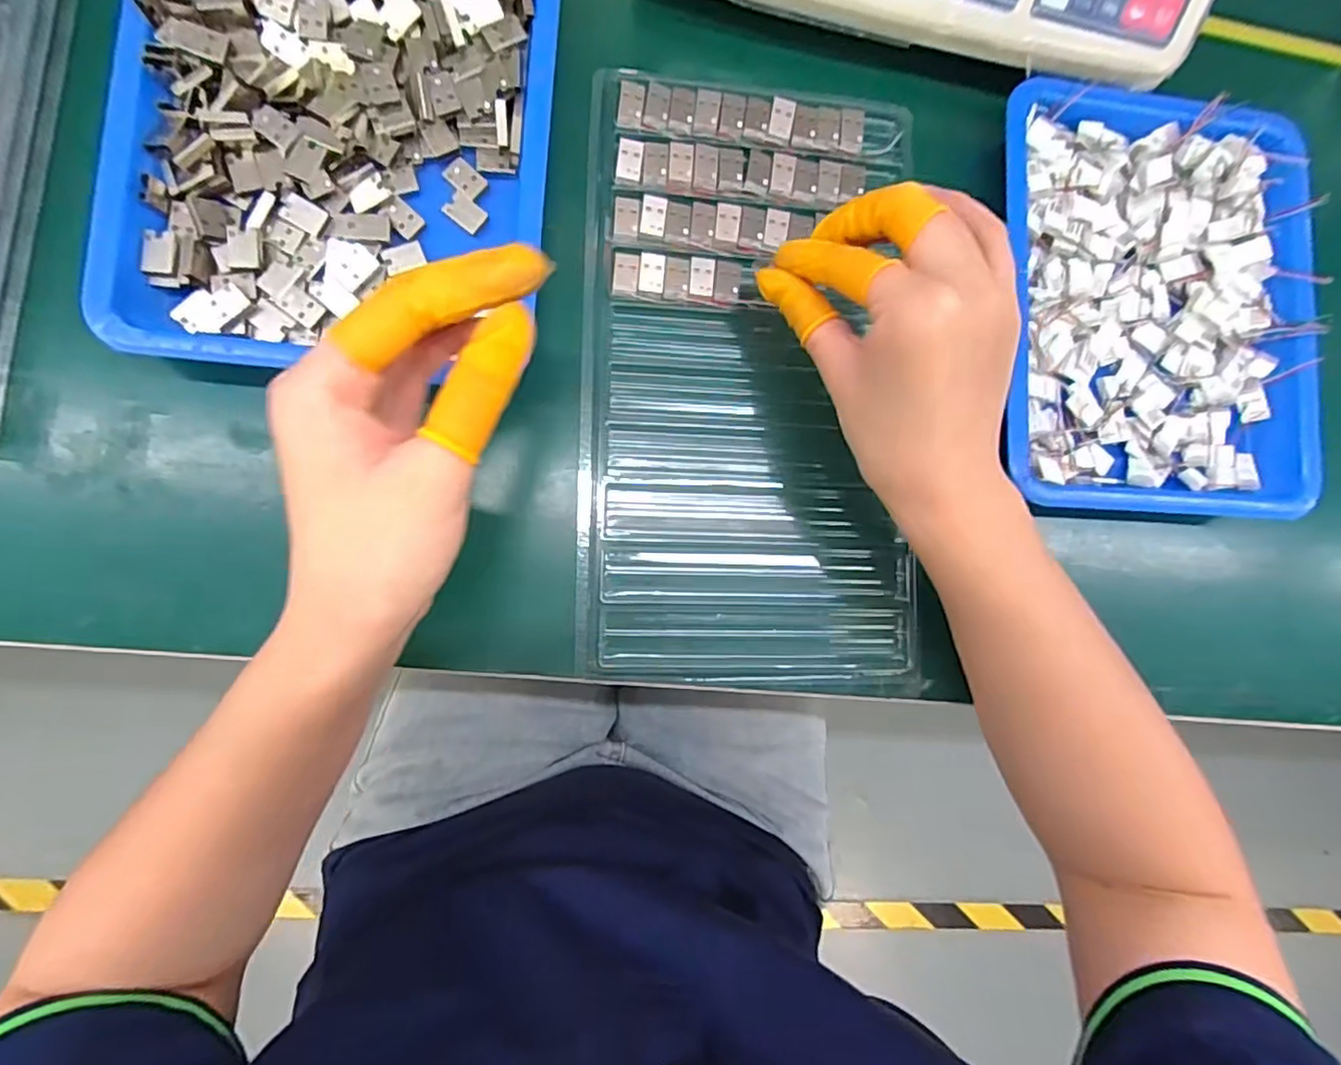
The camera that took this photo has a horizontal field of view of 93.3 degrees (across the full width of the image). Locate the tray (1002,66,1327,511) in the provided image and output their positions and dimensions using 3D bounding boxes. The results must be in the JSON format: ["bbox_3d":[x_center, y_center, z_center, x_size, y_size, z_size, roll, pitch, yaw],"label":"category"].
[{"bbox_3d":[0.249,-0.117,0.324,0.166,0.029,0.214,3,86,-8],"label":"tray"}]

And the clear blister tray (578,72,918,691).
[{"bbox_3d":[0.036,-0.073,0.306,0.159,0.013,0.292,-3,88,-9],"label":"clear blister tray"}]

